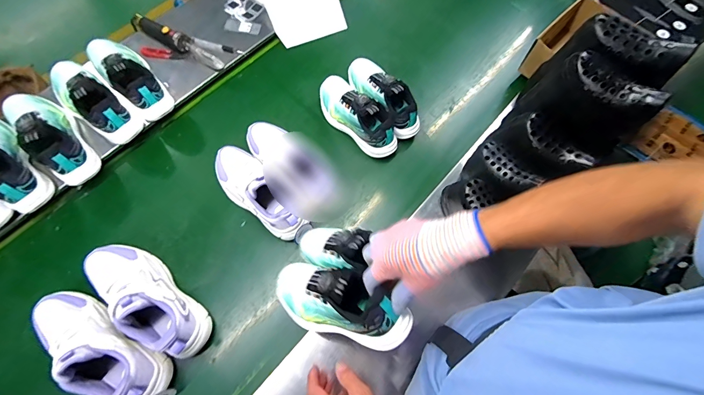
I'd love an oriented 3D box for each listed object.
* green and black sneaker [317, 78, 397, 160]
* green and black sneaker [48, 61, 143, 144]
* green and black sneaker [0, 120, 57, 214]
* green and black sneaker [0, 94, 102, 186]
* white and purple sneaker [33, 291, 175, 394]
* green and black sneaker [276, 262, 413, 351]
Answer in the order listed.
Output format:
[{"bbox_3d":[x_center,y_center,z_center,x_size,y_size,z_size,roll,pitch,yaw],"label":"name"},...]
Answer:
[{"bbox_3d":[0.013,-0.193,0.746,0.218,0.101,0.075,43,72,13],"label":"green and black sneaker"},{"bbox_3d":[-0.554,-0.212,0.695,0.210,0.099,0.087,38,71,11],"label":"green and black sneaker"},{"bbox_3d":[-0.679,-0.080,0.632,0.219,0.101,0.086,43,72,13],"label":"green and black sneaker"},{"bbox_3d":[-0.608,-0.131,0.666,0.208,0.100,0.092,41,71,12],"label":"green and black sneaker"},{"bbox_3d":[-0.433,0.240,0.544,0.267,0.132,0.094,30,71,9],"label":"white and purple sneaker"},{"bbox_3d":[-0.033,0.151,0.493,0.225,0.098,0.091,5,60,37],"label":"green and black sneaker"}]

